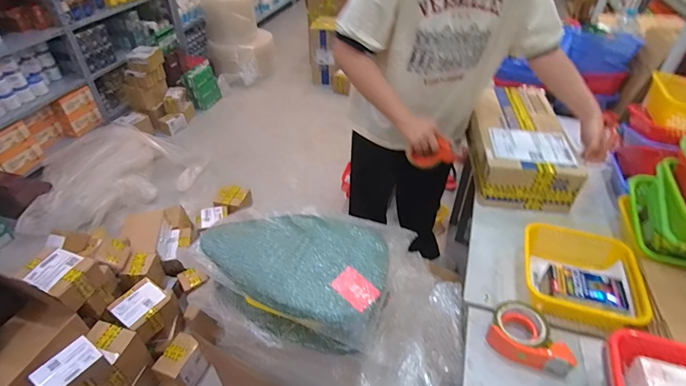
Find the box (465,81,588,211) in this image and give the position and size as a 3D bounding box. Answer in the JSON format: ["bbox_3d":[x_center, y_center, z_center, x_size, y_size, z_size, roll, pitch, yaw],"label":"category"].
[{"bbox_3d":[0.525,-0.159,1.180,0.255,0.138,0.457,6,41,7],"label":"box"}]

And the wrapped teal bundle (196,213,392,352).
[{"bbox_3d":[-0.122,0.189,0.905,0.451,0.183,0.241,14,42,16],"label":"wrapped teal bundle"}]

